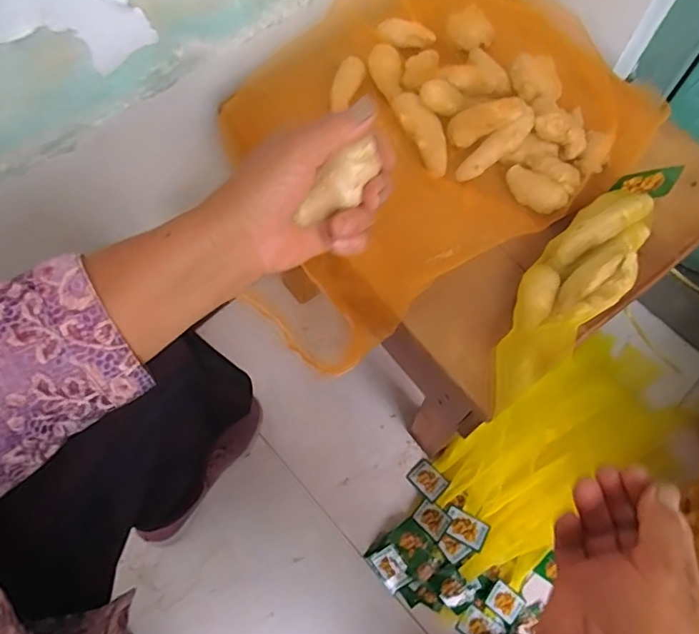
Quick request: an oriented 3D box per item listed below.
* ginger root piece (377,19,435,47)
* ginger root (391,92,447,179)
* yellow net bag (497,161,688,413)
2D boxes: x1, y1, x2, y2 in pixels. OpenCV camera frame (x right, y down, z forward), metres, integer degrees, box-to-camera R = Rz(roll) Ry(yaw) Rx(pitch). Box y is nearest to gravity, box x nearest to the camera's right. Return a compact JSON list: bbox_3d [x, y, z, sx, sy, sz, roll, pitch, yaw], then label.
[{"bbox_3d":[0.061,-0.303,0.577,0.060,0.017,0.020,5,66,3],"label":"ginger root piece"},{"bbox_3d":[0.071,-0.176,0.511,0.029,0.020,0.088,-26,84,-10],"label":"ginger root"},{"bbox_3d":[0.193,-0.038,0.440,0.072,0.058,0.258,41,72,17],"label":"yellow net bag"}]

